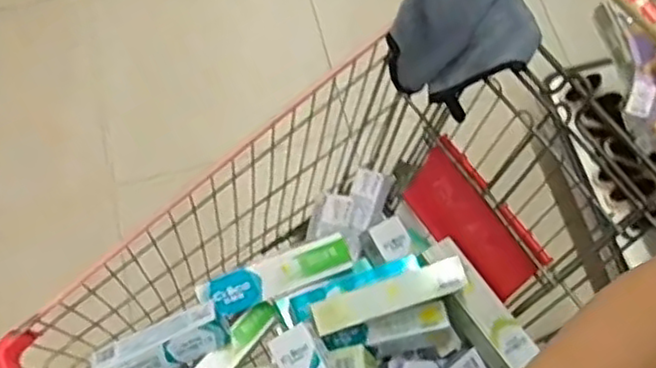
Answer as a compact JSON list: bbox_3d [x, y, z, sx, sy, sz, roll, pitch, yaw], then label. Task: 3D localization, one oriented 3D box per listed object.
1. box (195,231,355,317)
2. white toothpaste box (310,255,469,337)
[{"bbox_3d":[-0.075,0.129,0.988,0.222,0.033,0.056,-21,69,-7],"label":"box"},{"bbox_3d":[0.080,0.146,0.893,0.201,0.036,0.044,-16,69,-5],"label":"white toothpaste box"}]

